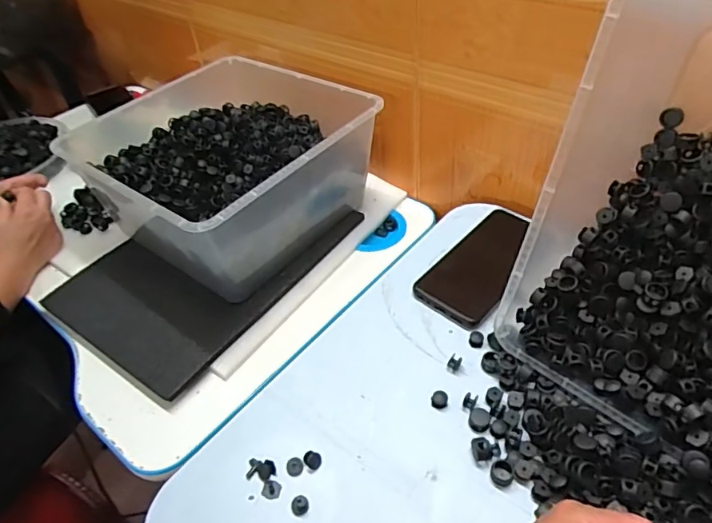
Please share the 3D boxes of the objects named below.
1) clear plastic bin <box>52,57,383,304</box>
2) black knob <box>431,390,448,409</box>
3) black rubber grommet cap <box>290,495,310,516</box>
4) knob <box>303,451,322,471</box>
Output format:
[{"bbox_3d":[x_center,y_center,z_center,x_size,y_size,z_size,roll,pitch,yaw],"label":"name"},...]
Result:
[{"bbox_3d":[-0.157,-0.116,0.683,0.296,0.158,0.303,25,52,28],"label":"clear plastic bin"},{"bbox_3d":[0.070,0.116,0.444,0.013,0.008,0.013,4,47,11],"label":"black knob"},{"bbox_3d":[-0.041,0.179,0.387,0.012,0.010,0.012,-3,46,4],"label":"black rubber grommet cap"},{"bbox_3d":[-0.034,0.153,0.410,0.013,0.007,0.012,-3,46,4],"label":"knob"}]

